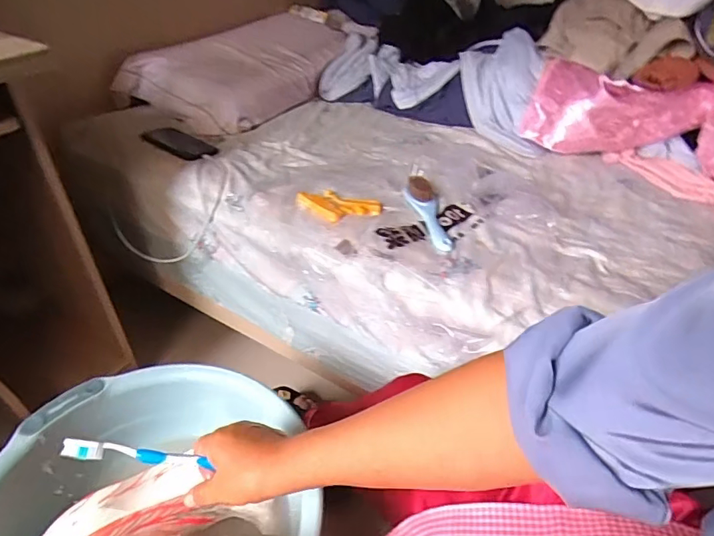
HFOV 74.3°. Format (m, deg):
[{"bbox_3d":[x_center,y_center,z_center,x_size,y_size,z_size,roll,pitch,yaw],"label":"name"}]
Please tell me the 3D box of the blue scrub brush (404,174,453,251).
[{"bbox_3d":[0.127,-0.101,0.822,0.050,0.036,0.191,-5,40,-8],"label":"blue scrub brush"}]

